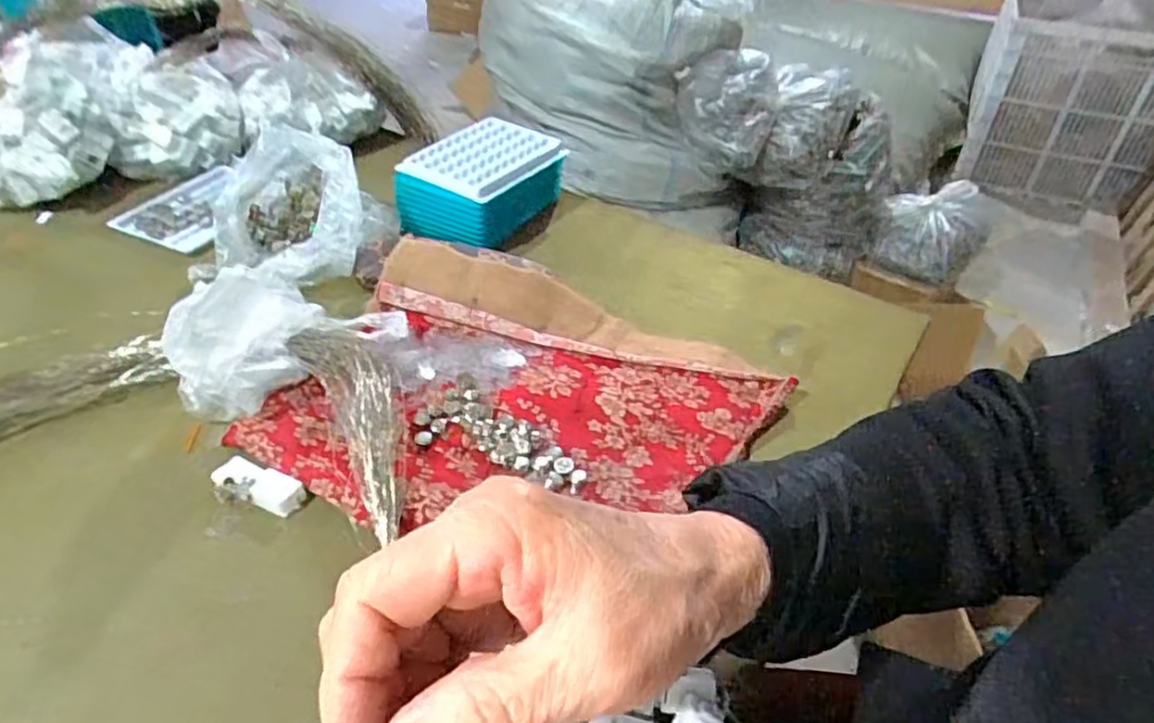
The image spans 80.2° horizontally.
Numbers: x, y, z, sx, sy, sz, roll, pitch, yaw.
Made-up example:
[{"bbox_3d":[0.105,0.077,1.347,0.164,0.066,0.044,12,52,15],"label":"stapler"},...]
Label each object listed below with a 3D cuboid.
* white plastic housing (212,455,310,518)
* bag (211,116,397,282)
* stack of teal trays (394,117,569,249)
[{"bbox_3d":[-0.178,0.070,0.384,0.054,0.009,0.022,16,43,15],"label":"white plastic housing"},{"bbox_3d":[-0.220,-0.119,0.535,0.129,0.071,0.122,4,41,2],"label":"bag"},{"bbox_3d":[-0.080,-0.158,0.611,0.097,0.062,0.128,25,46,24],"label":"stack of teal trays"}]

